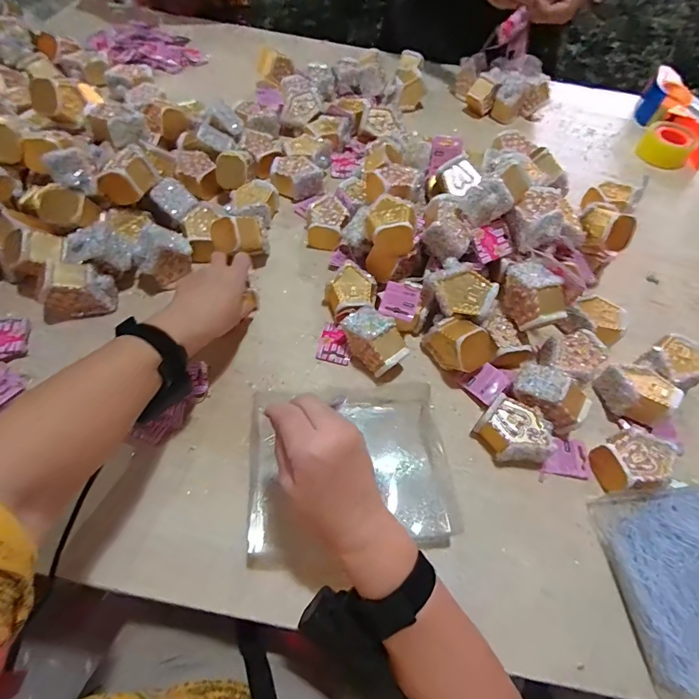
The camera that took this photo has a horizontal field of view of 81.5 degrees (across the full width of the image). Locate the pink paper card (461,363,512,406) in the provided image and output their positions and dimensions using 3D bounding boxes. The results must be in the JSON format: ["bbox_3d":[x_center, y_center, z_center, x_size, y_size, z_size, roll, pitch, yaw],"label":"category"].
[{"bbox_3d":[0.177,0.044,0.518,0.044,0.005,0.040,-44,59,-1],"label":"pink paper card"}]

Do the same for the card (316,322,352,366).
[{"bbox_3d":[-0.018,-0.009,0.548,0.044,0.008,0.061,15,57,-4],"label":"card"}]

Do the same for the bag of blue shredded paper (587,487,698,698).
[{"bbox_3d":[0.382,0.240,0.429,0.212,0.028,0.173,-5,60,-7],"label":"bag of blue shredded paper"}]

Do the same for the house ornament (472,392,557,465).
[{"bbox_3d":[0.193,0.100,0.478,0.081,0.048,0.065,40,64,18],"label":"house ornament"}]

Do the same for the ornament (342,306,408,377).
[{"bbox_3d":[0.033,-0.013,0.512,0.048,0.057,0.086,-36,68,-23],"label":"ornament"}]

